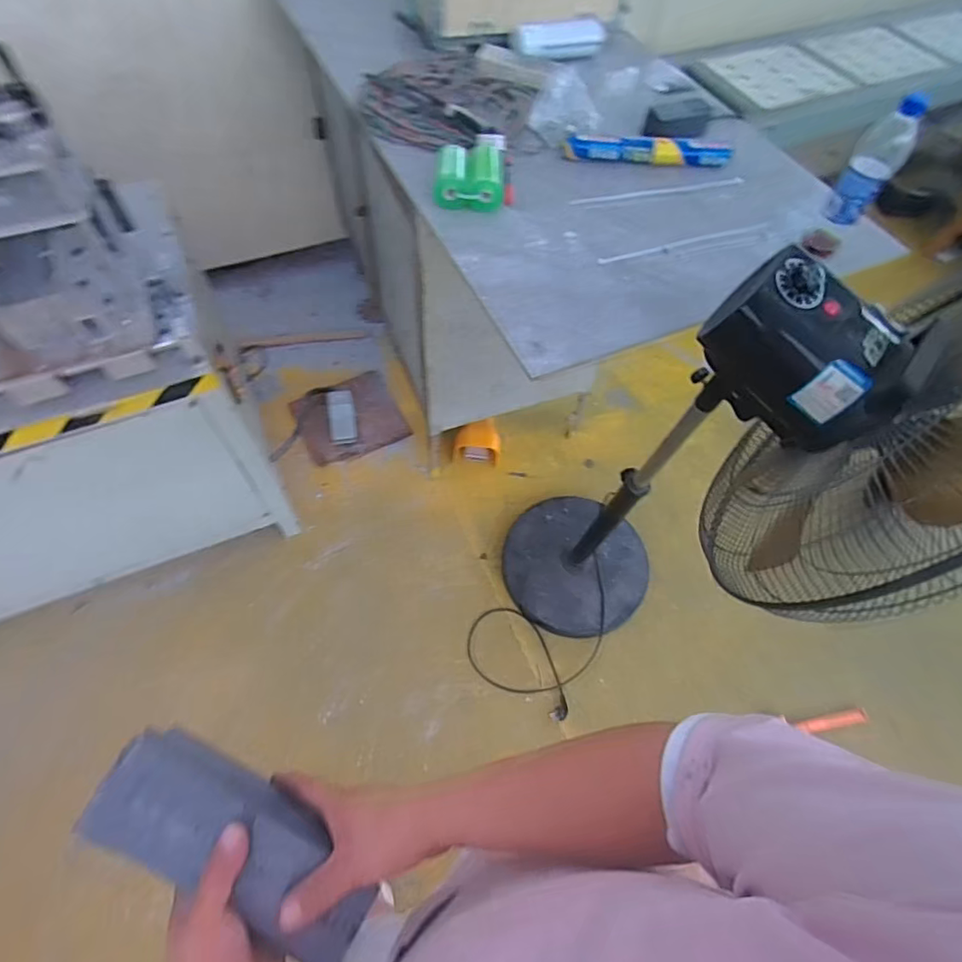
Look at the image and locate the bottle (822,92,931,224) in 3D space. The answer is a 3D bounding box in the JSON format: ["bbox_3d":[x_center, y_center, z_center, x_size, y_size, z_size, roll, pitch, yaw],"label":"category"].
[{"bbox_3d":[0.577,-0.464,0.801,0.062,0.171,0.051,30,62,14],"label":"bottle"}]

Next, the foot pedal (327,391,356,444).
[{"bbox_3d":[-0.461,-0.210,1.808,0.086,0.035,0.176,-4,100,-6],"label":"foot pedal"}]

